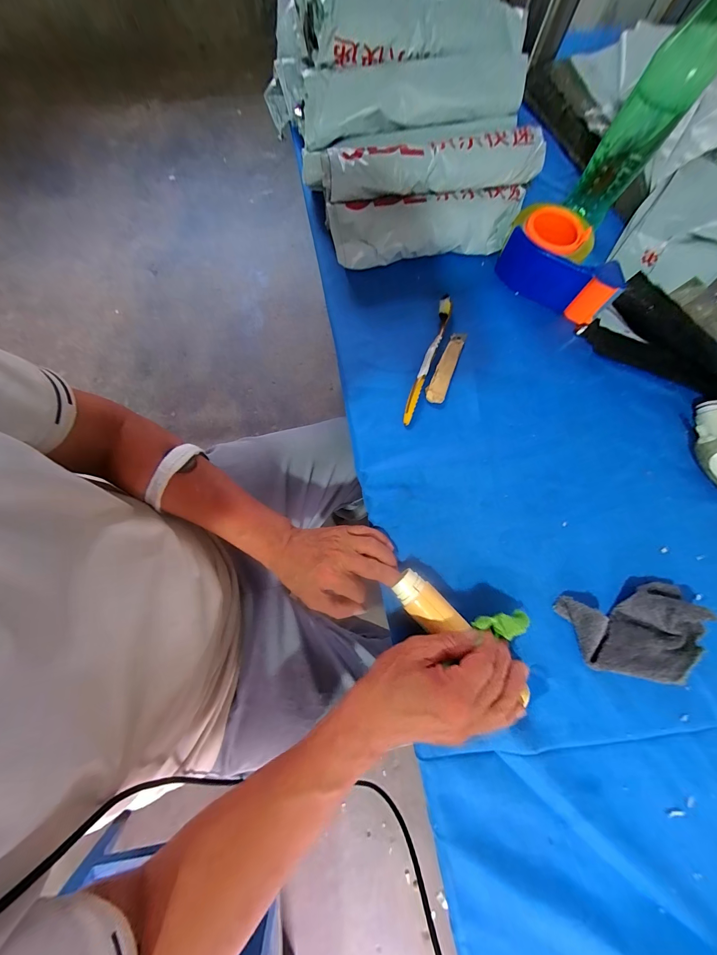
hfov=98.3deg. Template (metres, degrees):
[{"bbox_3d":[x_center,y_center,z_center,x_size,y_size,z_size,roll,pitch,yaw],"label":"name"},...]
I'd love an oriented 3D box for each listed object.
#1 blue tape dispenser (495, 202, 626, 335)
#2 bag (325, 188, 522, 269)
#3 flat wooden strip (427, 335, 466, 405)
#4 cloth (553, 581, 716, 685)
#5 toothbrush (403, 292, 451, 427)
[{"bbox_3d":[0.272,-0.290,0.414,0.153,0.056,0.099,33,77,6],"label":"blue tape dispenser"},{"bbox_3d":[0.094,-0.338,0.420,0.260,0.055,0.072,-12,77,-5],"label":"bag"},{"bbox_3d":[0.112,-0.142,0.397,0.024,0.005,0.107,21,76,4],"label":"flat wooden strip"},{"bbox_3d":[0.288,0.162,0.318,0.135,0.027,0.087,-8,76,-4],"label":"cloth"},{"bbox_3d":[0.088,-0.149,0.390,0.017,0.016,0.180,19,76,3],"label":"toothbrush"}]

